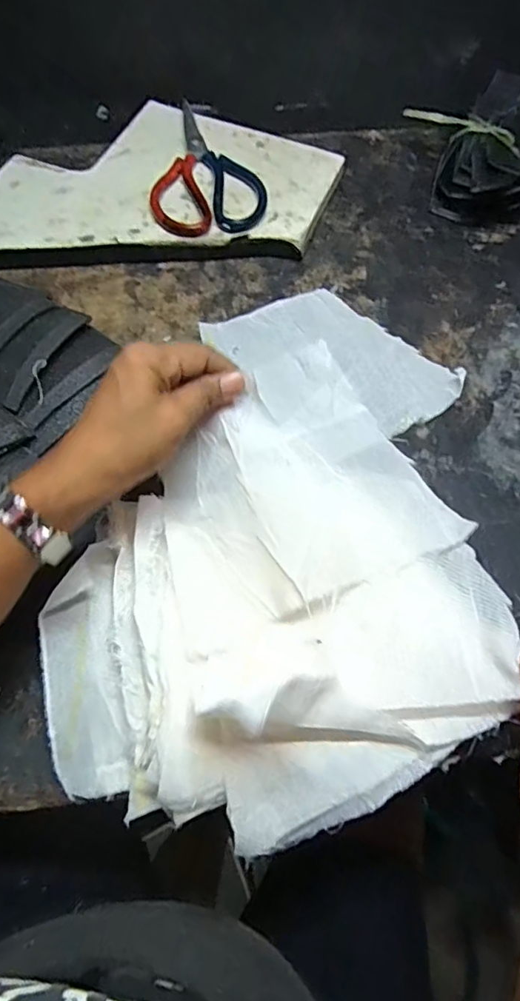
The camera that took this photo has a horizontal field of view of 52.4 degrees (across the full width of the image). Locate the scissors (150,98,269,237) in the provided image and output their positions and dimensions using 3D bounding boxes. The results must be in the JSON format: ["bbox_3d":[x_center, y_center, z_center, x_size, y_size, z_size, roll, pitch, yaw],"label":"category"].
[{"bbox_3d":[-0.050,-0.319,0.507,0.103,0.006,0.165,-2,68,-2],"label":"scissors"}]

